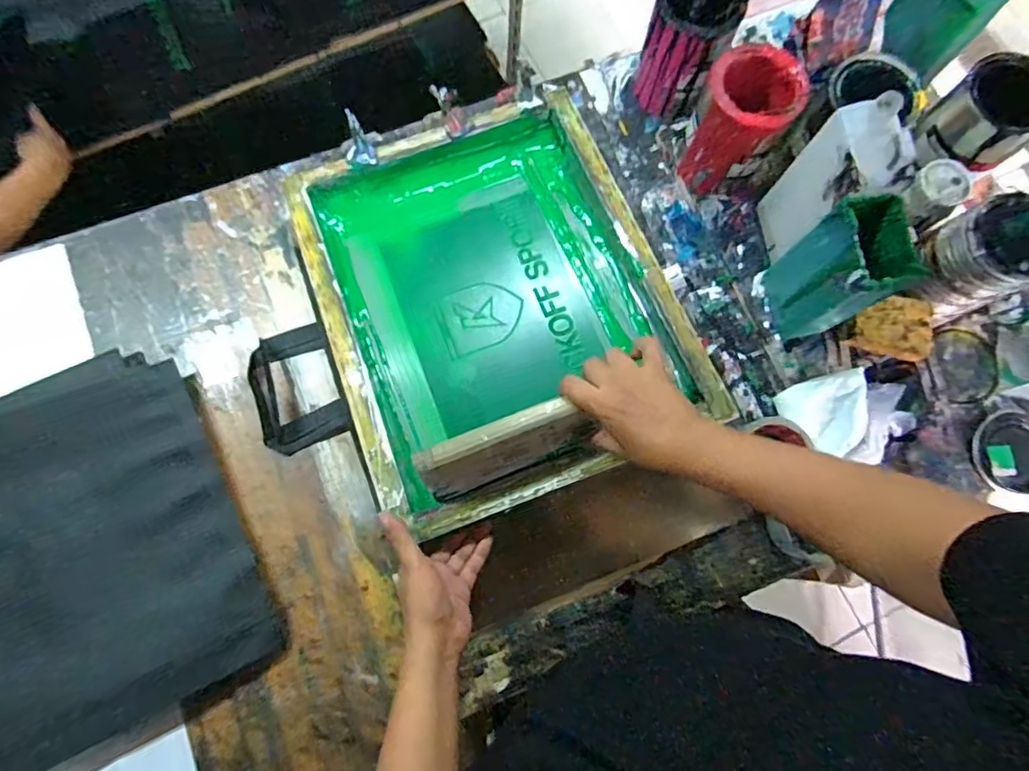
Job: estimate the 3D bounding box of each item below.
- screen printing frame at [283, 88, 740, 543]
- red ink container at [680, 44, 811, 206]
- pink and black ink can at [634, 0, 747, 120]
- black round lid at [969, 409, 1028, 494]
[{"bbox_3d":[-0.017,-0.109,0.688,0.420,0.053,0.486,-20,74,-5],"label":"screen printing frame"},{"bbox_3d":[0.279,-0.327,0.692,0.112,0.141,0.121,20,80,4],"label":"red ink container"},{"bbox_3d":[0.223,-0.449,0.726,0.097,0.151,0.100,0,79,0],"label":"pink and black ink can"},{"bbox_3d":[0.634,0.083,0.694,0.106,0.014,0.100,0,79,0],"label":"black round lid"}]

